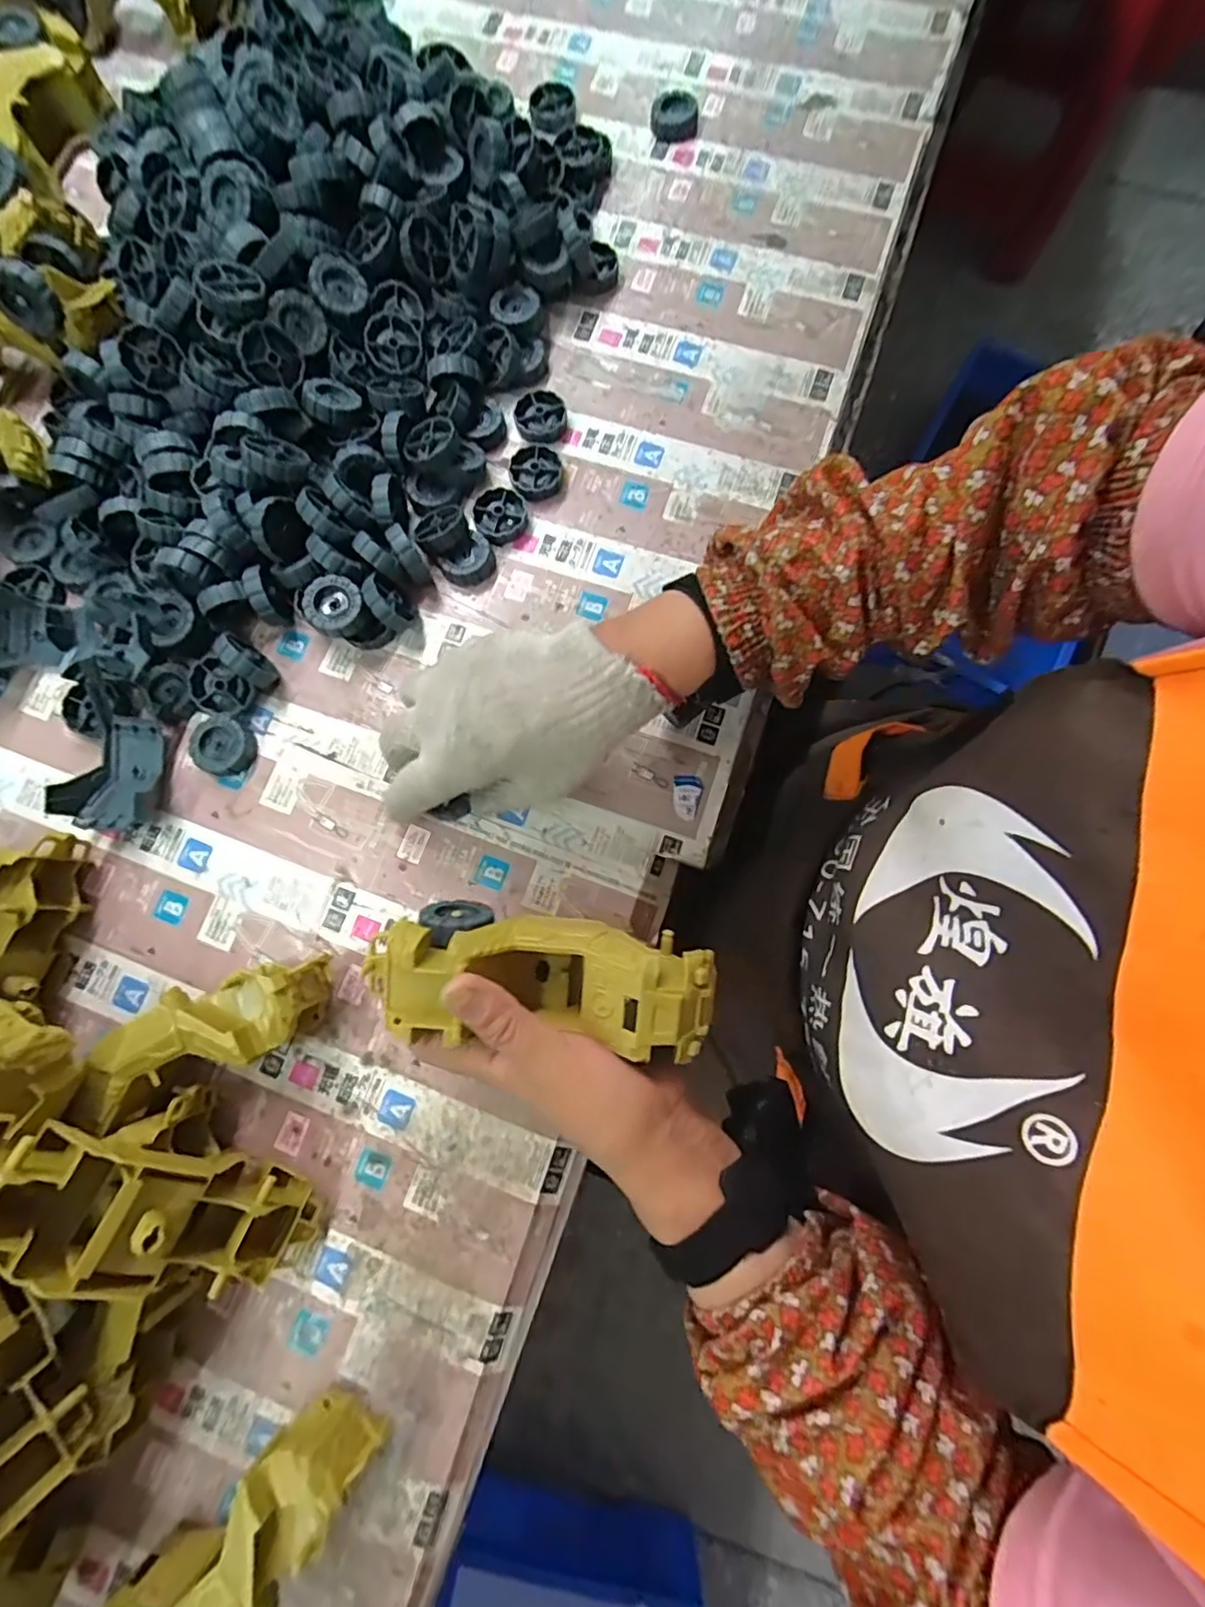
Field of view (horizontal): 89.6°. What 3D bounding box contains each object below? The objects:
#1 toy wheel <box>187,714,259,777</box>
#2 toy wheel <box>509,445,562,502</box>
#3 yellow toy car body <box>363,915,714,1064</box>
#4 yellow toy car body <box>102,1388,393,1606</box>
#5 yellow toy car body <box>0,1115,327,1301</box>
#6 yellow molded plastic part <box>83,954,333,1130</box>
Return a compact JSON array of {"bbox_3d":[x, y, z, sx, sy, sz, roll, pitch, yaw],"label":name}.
[{"bbox_3d":[-0.251,-0.037,0.402,0.036,0.016,0.037,0,80,1],"label":"toy wheel"},{"bbox_3d":[-0.047,-0.239,0.438,0.039,0.010,0.036,0,80,1],"label":"toy wheel"},{"bbox_3d":[-0.035,0.088,0.305,0.173,0.053,0.059,5,80,4],"label":"yellow toy car body"},{"bbox_3d":[-0.187,0.382,0.313,0.166,0.058,0.052,-41,81,-6],"label":"yellow toy car body"},{"bbox_3d":[-0.231,0.202,0.311,0.179,0.069,0.058,38,80,-35],"label":"yellow toy car body"},{"bbox_3d":[-0.220,0.128,0.354,0.130,0.054,0.051,-23,80,-3],"label":"yellow molded plastic part"}]

